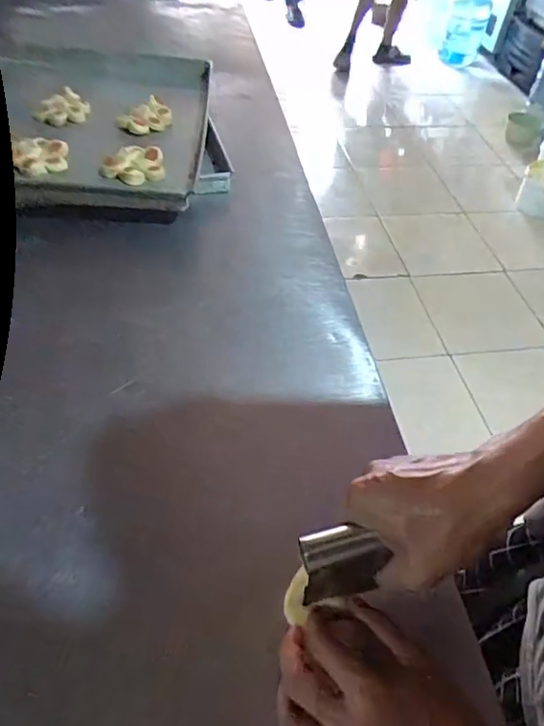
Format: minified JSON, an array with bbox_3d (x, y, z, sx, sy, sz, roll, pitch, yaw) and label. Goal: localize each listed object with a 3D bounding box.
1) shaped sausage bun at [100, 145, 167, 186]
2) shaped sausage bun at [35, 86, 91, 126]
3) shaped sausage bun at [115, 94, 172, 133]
[{"bbox_3d":[-0.182,-0.258,0.708,0.080,0.027,0.057,-4,49,-9],"label":"shaped sausage bun"},{"bbox_3d":[-0.313,-0.381,0.812,0.064,0.026,0.072,36,55,24],"label":"shaped sausage bun"},{"bbox_3d":[-0.193,-0.371,0.818,0.080,0.029,0.074,-7,49,-12],"label":"shaped sausage bun"}]

